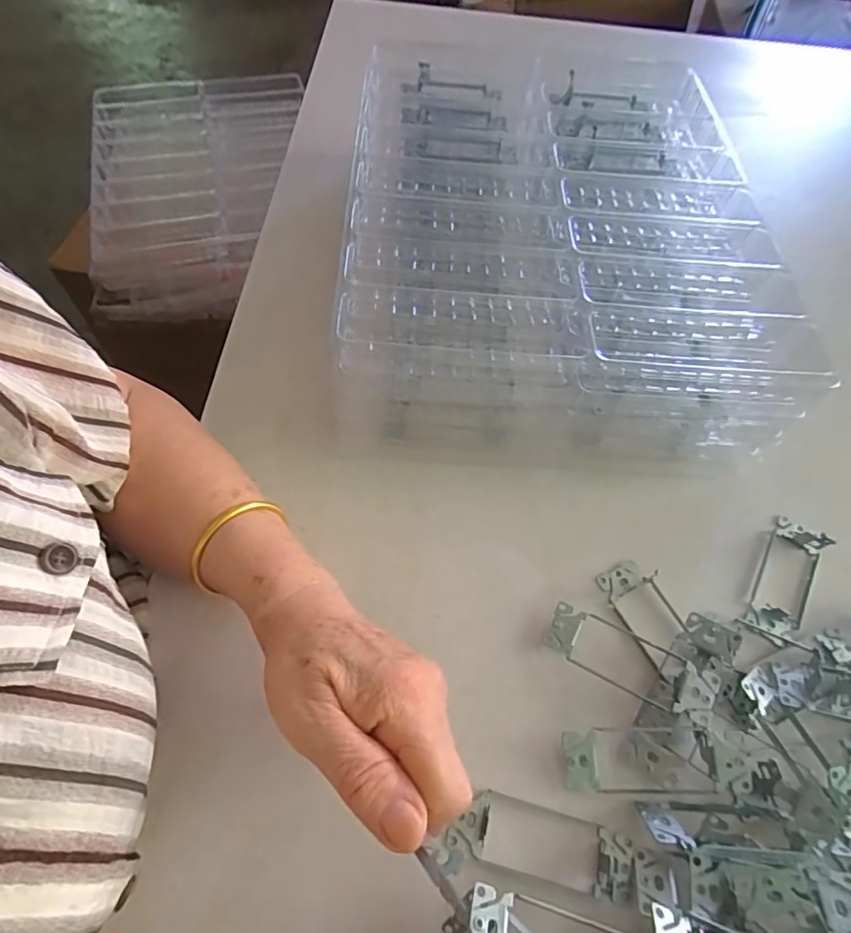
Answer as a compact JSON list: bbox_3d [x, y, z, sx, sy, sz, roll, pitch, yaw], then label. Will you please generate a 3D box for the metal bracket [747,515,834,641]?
[{"bbox_3d":[0.271,0.079,0.380,0.036,0.024,0.097,31,63,15],"label":"metal bracket"}]

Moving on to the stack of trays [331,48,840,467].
[{"bbox_3d":[0.106,-0.208,0.482,0.320,0.123,0.414,2,59,-2],"label":"stack of trays"}]

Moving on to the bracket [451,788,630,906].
[{"bbox_3d":[0.068,0.215,0.294,0.105,0.011,0.034,14,60,6],"label":"bracket"}]

